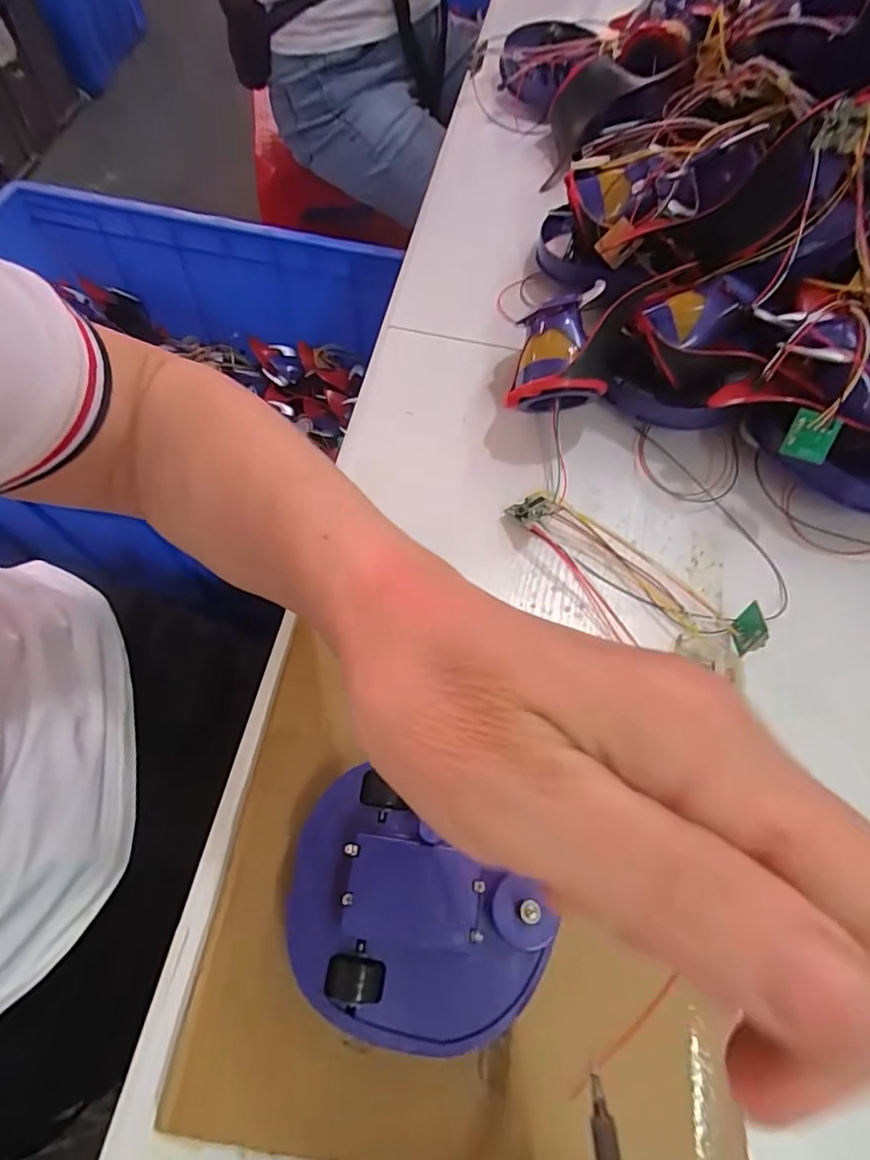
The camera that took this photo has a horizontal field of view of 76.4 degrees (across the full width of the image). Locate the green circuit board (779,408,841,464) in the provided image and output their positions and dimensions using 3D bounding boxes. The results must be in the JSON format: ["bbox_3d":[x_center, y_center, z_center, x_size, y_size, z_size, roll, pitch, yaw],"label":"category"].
[{"bbox_3d":[0.206,-0.078,0.303,0.023,0.025,0.007,23,27,18],"label":"green circuit board"}]

